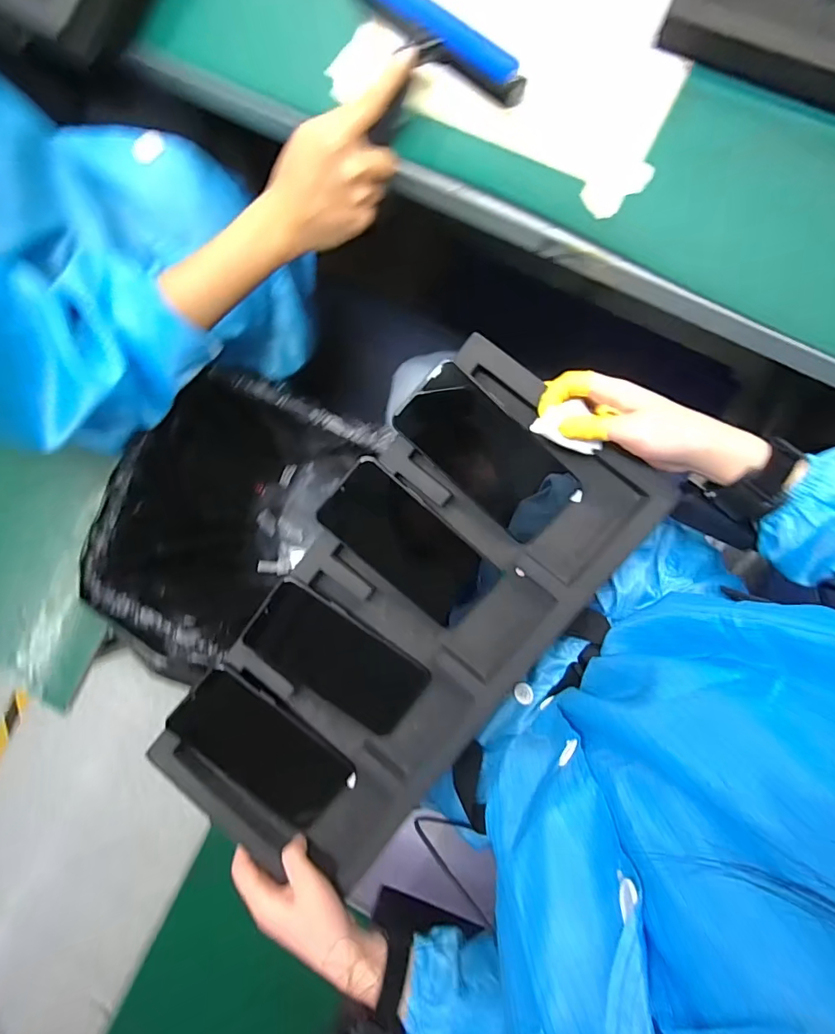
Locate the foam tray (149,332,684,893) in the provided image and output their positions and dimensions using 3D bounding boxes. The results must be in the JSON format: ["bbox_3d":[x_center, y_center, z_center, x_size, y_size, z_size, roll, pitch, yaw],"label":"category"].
[{"bbox_3d":[-0.015,0.102,0.443,0.228,0.045,0.475,37,94,4],"label":"foam tray"}]

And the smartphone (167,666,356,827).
[{"bbox_3d":[-0.142,0.216,0.451,0.166,0.008,0.079,41,91,-8],"label":"smartphone"}]

